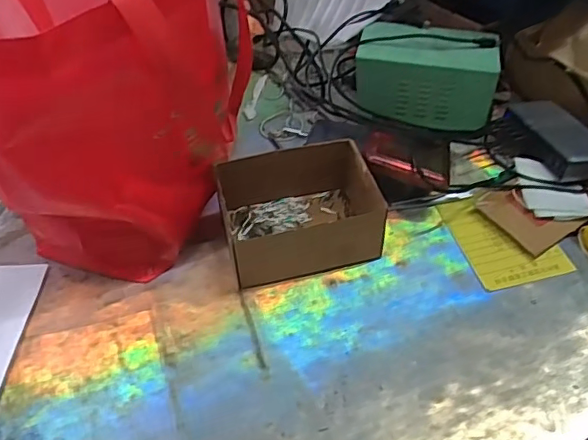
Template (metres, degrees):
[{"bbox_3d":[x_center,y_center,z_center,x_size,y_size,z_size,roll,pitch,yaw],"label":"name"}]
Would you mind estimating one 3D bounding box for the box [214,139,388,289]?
[{"bbox_3d":[0.007,-0.015,0.589,0.162,0.073,0.127,-11,48,-9],"label":"box"}]

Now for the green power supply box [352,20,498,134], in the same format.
[{"bbox_3d":[0.154,-0.171,0.675,0.155,0.080,0.097,6,48,6],"label":"green power supply box"}]

